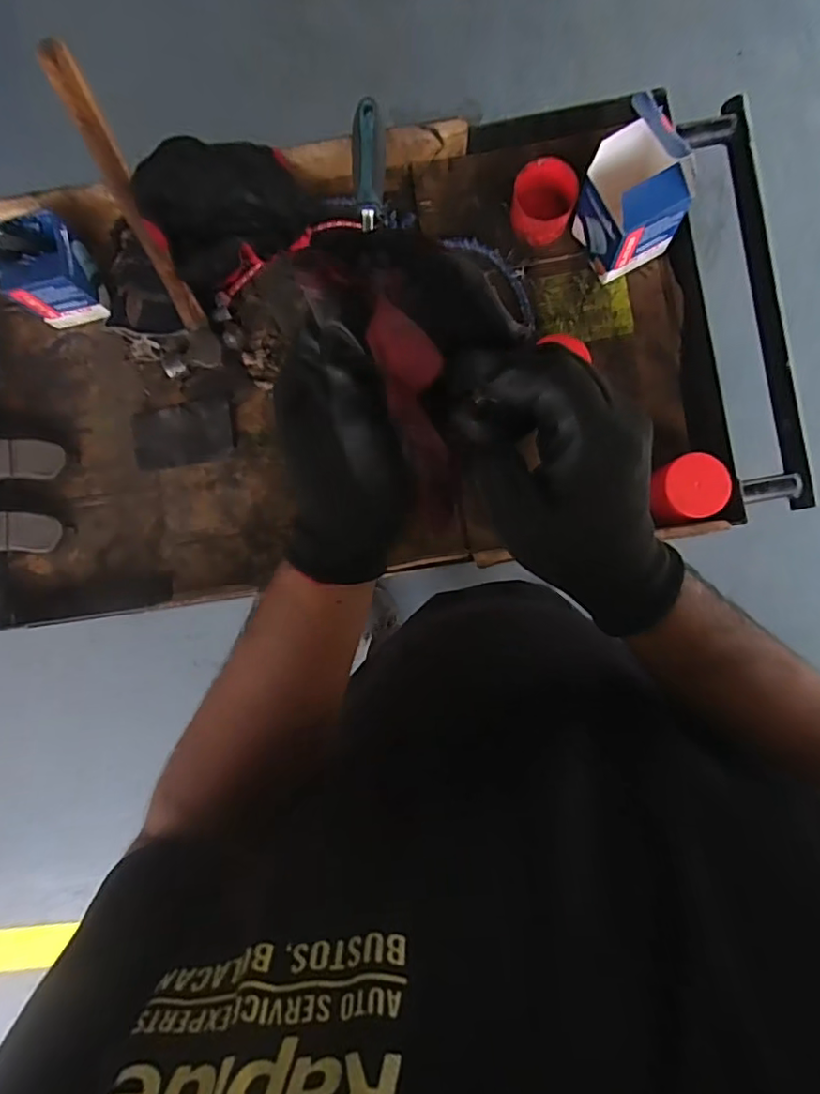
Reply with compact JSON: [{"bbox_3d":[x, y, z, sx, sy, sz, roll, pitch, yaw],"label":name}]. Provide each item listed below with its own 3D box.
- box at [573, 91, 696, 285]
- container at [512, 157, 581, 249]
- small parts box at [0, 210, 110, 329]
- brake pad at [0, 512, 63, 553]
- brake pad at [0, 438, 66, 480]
[{"bbox_3d":[0.217,-0.341,0.538,0.078,0.151,0.094,-33,88,2],"label":"box"},{"bbox_3d":[0.144,-0.373,0.606,0.064,0.045,0.068,0,89,3],"label":"container"},{"bbox_3d":[-0.394,-0.305,0.607,0.082,0.071,0.094,-11,89,2],"label":"small parts box"},{"bbox_3d":[-0.443,-0.016,0.605,0.105,0.015,0.044,-1,89,-13],"label":"brake pad"},{"bbox_3d":[-0.447,-0.097,0.617,0.109,0.010,0.047,-3,89,-10],"label":"brake pad"}]

